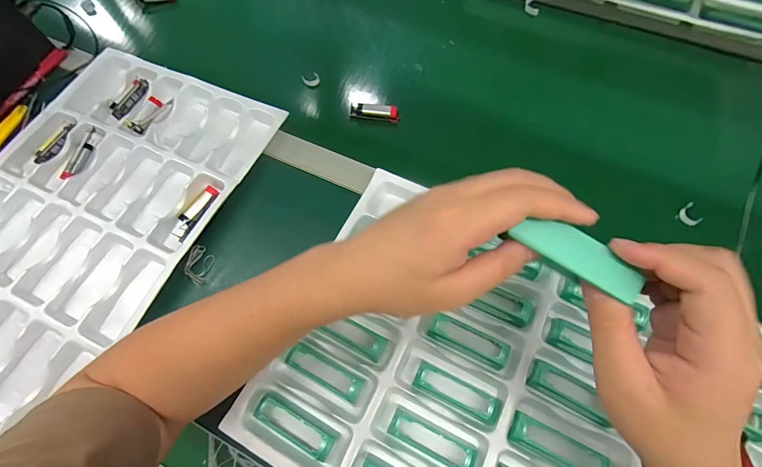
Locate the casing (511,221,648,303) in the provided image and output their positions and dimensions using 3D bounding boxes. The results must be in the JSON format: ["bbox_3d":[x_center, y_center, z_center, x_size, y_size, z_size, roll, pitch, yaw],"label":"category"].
[{"bbox_3d":[0.111,0.012,0.210,0.072,0.011,0.023,30,71,8],"label":"casing"}]

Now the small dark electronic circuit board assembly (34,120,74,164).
[{"bbox_3d":[-0.427,-0.119,0.484,0.023,0.009,0.067,23,69,12],"label":"small dark electronic circuit board assembly"}]

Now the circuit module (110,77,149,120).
[{"bbox_3d":[-0.350,-0.190,0.515,0.026,0.007,0.071,18,68,10],"label":"circuit module"}]

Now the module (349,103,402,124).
[{"bbox_3d":[-0.008,-0.166,0.502,0.069,0.018,0.018,9,67,6],"label":"module"}]

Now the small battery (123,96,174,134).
[{"bbox_3d":[-0.314,-0.163,0.497,0.036,0.006,0.061,27,70,13],"label":"small battery"}]

